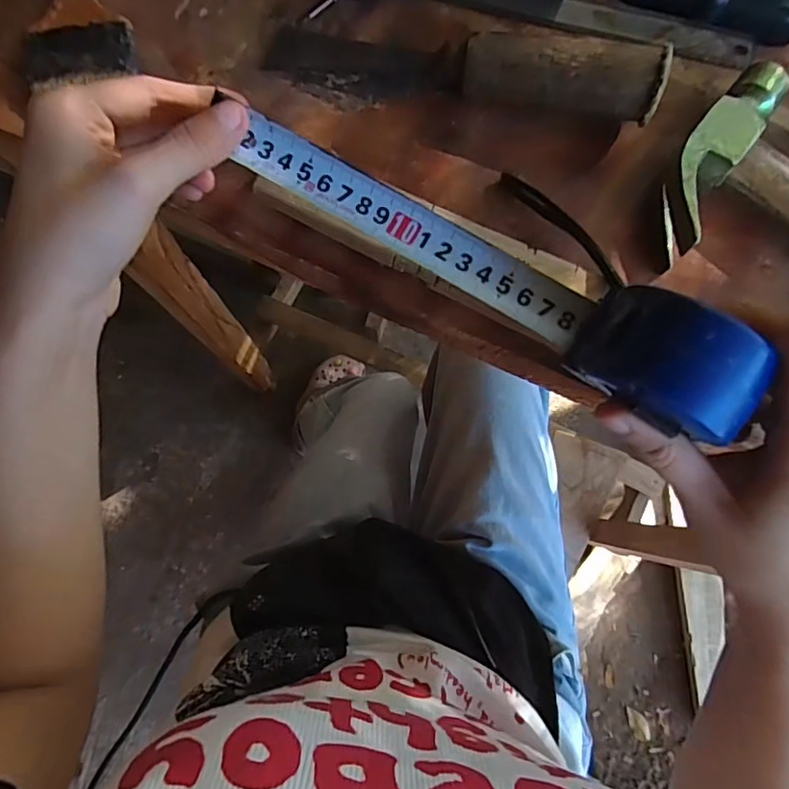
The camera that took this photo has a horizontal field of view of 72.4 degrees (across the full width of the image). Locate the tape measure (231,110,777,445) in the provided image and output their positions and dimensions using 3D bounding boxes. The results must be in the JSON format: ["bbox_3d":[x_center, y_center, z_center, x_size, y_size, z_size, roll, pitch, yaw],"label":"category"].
[{"bbox_3d":[0.036,-0.058,0.220,0.220,0.048,0.055,32,79,17],"label":"tape measure"}]

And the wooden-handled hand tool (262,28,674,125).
[{"bbox_3d":[0.032,-0.178,0.294,0.212,0.027,0.039,13,78,16],"label":"wooden-handled hand tool"}]

